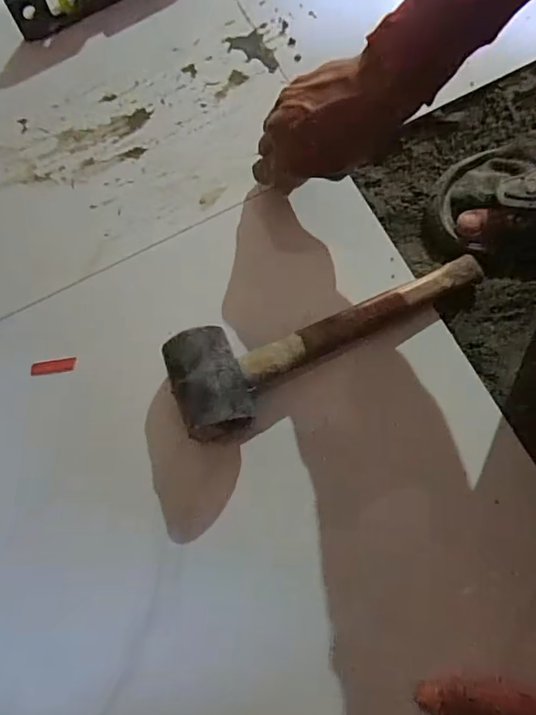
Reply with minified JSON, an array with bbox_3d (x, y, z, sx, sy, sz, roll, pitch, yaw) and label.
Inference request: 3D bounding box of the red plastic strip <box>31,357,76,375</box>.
[{"bbox_3d":[-0.179,0.007,0.422,0.037,0.004,0.011,-8,76,-1],"label":"red plastic strip"}]

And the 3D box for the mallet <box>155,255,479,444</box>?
[{"bbox_3d":[0.058,-0.012,0.402,0.266,0.065,0.080,-18,77,-4],"label":"mallet"}]

